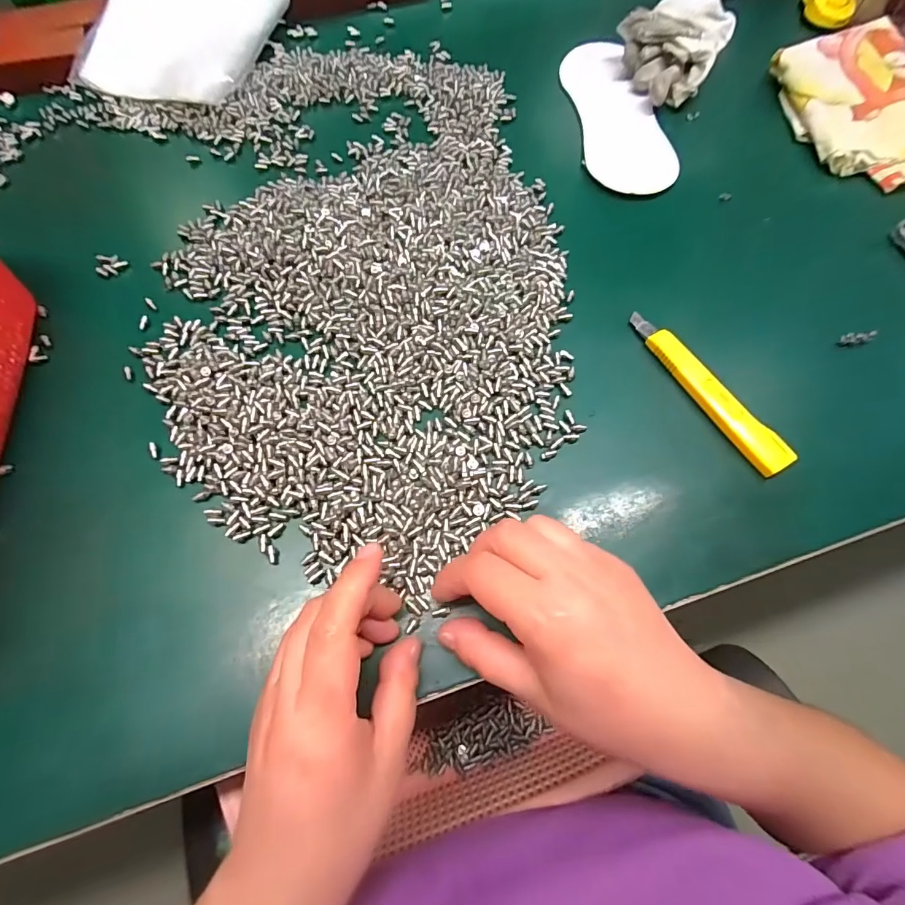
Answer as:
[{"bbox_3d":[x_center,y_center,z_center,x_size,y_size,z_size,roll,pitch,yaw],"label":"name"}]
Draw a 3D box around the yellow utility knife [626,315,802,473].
[{"bbox_3d":[0.162,-0.043,0.293,0.021,0.011,0.131,-31,70,-12],"label":"yellow utility knife"}]

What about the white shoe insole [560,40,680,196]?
[{"bbox_3d":[0.143,-0.299,0.400,0.072,0.009,0.197,-5,66,-2],"label":"white shoe insole"}]

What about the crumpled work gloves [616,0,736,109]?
[{"bbox_3d":[0.190,-0.353,0.402,0.086,0.046,0.099,22,68,9],"label":"crumpled work gloves"}]

